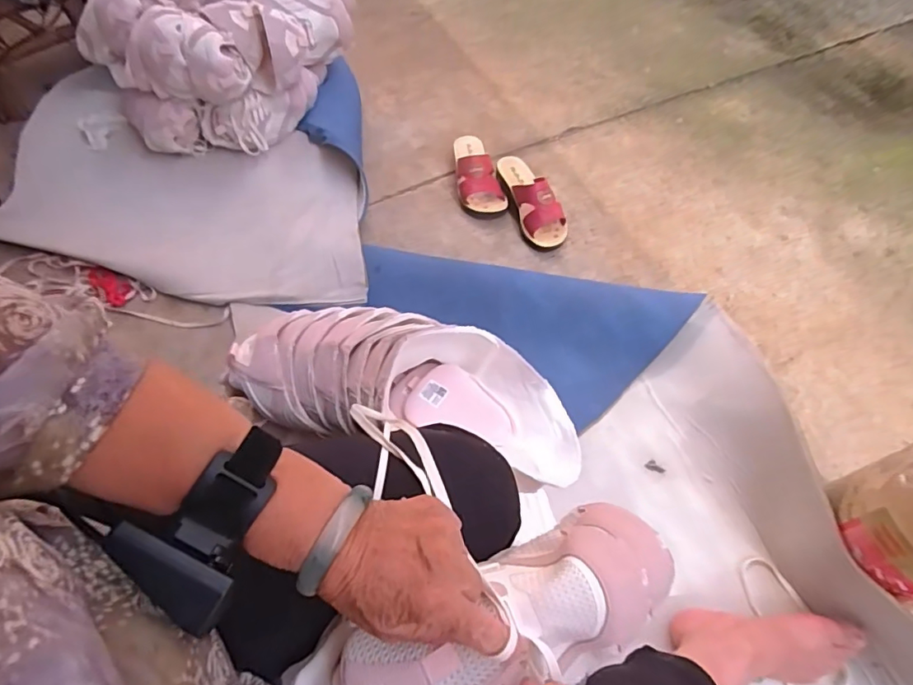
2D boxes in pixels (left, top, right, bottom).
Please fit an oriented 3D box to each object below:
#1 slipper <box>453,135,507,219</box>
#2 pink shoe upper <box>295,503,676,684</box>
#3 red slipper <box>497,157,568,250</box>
[{"bbox_3d":[0.037,-0.358,1.089,0.087,0.076,0.224,-13,59,-6],"label":"slipper"},{"bbox_3d":[0.019,0.188,0.338,0.255,0.055,0.099,-27,61,-7],"label":"pink shoe upper"},{"bbox_3d":[0.148,-0.289,1.018,0.078,0.058,0.222,-20,73,-10],"label":"red slipper"}]

